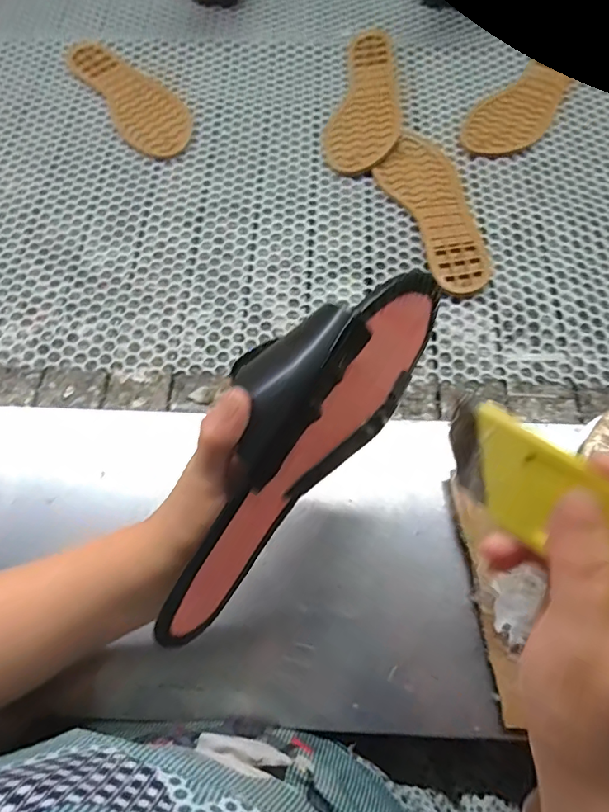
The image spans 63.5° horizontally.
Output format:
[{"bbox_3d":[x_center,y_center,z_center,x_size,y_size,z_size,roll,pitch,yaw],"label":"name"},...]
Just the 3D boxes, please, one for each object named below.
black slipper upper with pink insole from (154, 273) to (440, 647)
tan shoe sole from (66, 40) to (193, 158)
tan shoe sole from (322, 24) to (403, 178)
[{"bbox_3d":[-0.018,0.020,0.283,0.059,0.099,0.243,37,94,36],"label":"black slipper upper with pink insole"},{"bbox_3d":[-0.235,-0.423,0.666,0.089,0.007,0.266,-32,69,-12],"label":"tan shoe sole"},{"bbox_3d":[0.088,-0.407,0.647,0.088,0.014,0.264,12,67,7],"label":"tan shoe sole"}]

